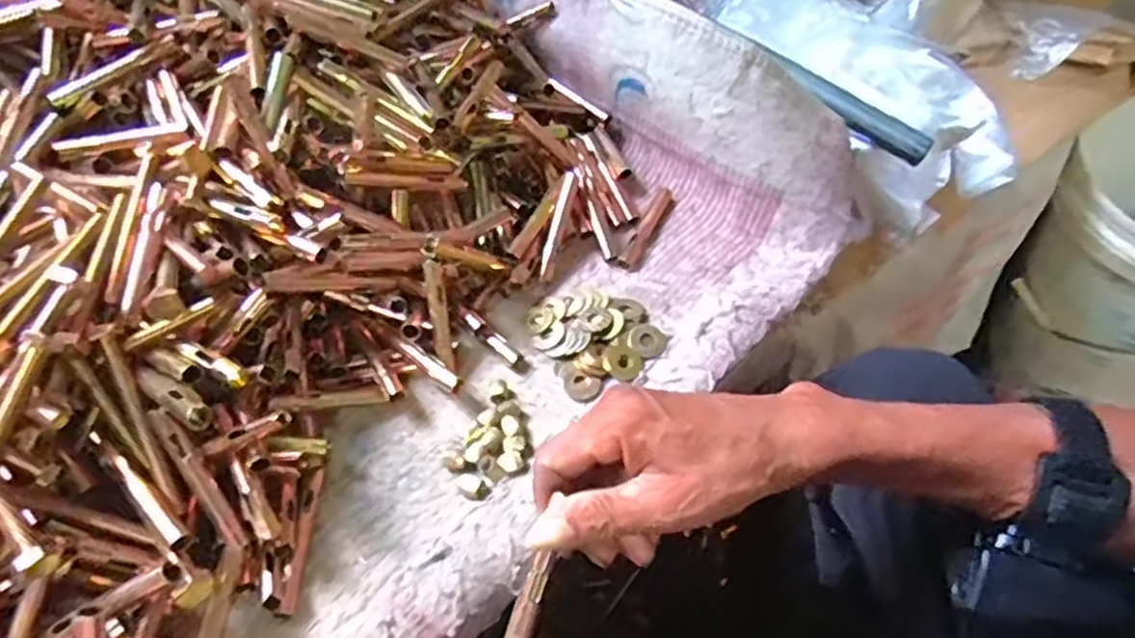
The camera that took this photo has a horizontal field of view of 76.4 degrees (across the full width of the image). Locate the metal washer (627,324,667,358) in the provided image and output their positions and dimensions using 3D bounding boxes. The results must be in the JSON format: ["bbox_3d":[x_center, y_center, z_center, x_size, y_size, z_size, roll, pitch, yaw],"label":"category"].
[{"bbox_3d":[0.053,0.014,0.486,0.025,0.004,0.027,-5,52,-6],"label":"metal washer"}]

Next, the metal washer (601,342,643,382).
[{"bbox_3d":[0.035,0.028,0.472,0.027,0.008,0.024,36,53,13],"label":"metal washer"}]

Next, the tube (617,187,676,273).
[{"bbox_3d":[0.060,-0.068,0.553,0.018,0.014,0.086,23,54,15],"label":"tube"}]

